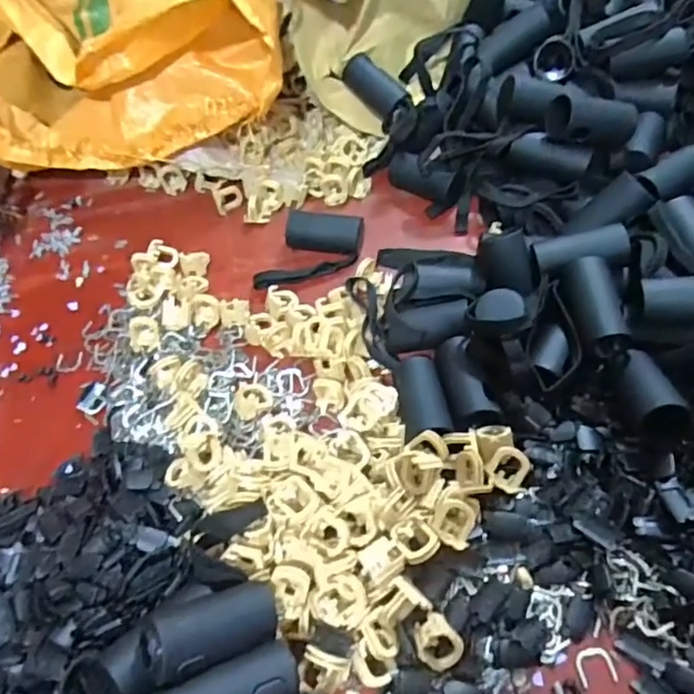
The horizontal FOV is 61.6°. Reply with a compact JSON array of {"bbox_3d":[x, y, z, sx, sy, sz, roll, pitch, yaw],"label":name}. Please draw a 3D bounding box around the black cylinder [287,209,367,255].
[{"bbox_3d":[-0.018,-0.093,0.477,0.060,0.032,0.024,1,58,8],"label":"black cylinder"}]

